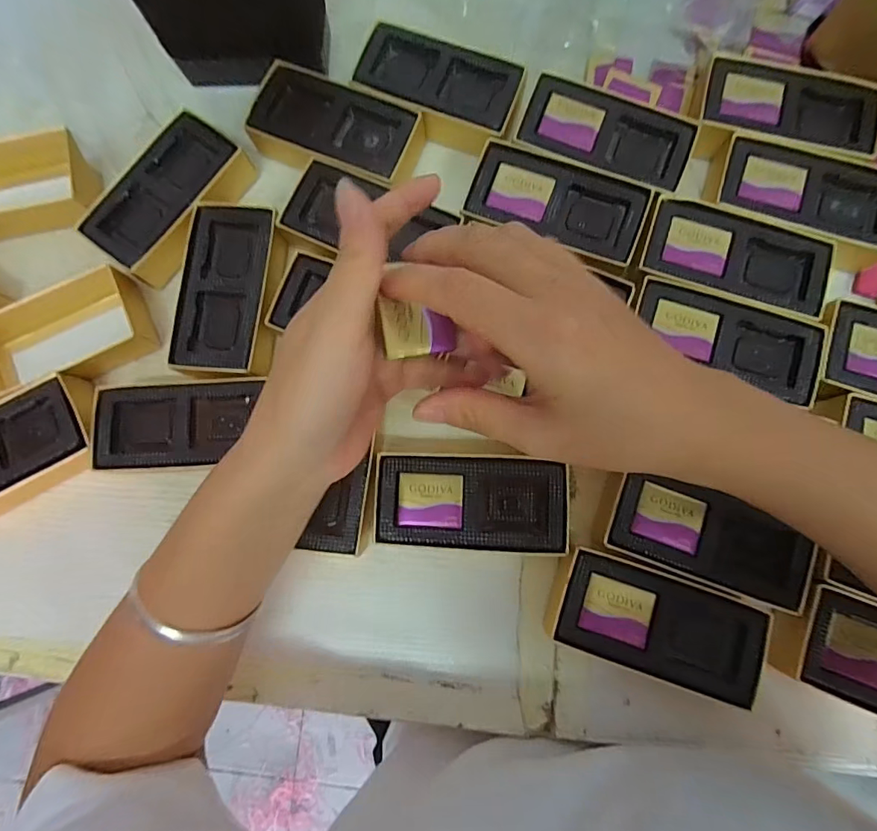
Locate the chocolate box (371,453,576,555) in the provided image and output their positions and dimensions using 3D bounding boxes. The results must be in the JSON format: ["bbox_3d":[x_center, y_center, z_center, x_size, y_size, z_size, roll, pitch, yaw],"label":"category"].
[{"bbox_3d":[0.020,0.054,0.294,0.113,0.033,0.056,2,83,2],"label":"chocolate box"}]

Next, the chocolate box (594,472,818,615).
[{"bbox_3d":[0.157,0.073,0.285,0.116,0.032,0.051,19,84,4],"label":"chocolate box"}]

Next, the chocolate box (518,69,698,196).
[{"bbox_3d":[0.115,-0.192,0.323,0.113,0.024,0.066,22,84,5],"label":"chocolate box"}]

